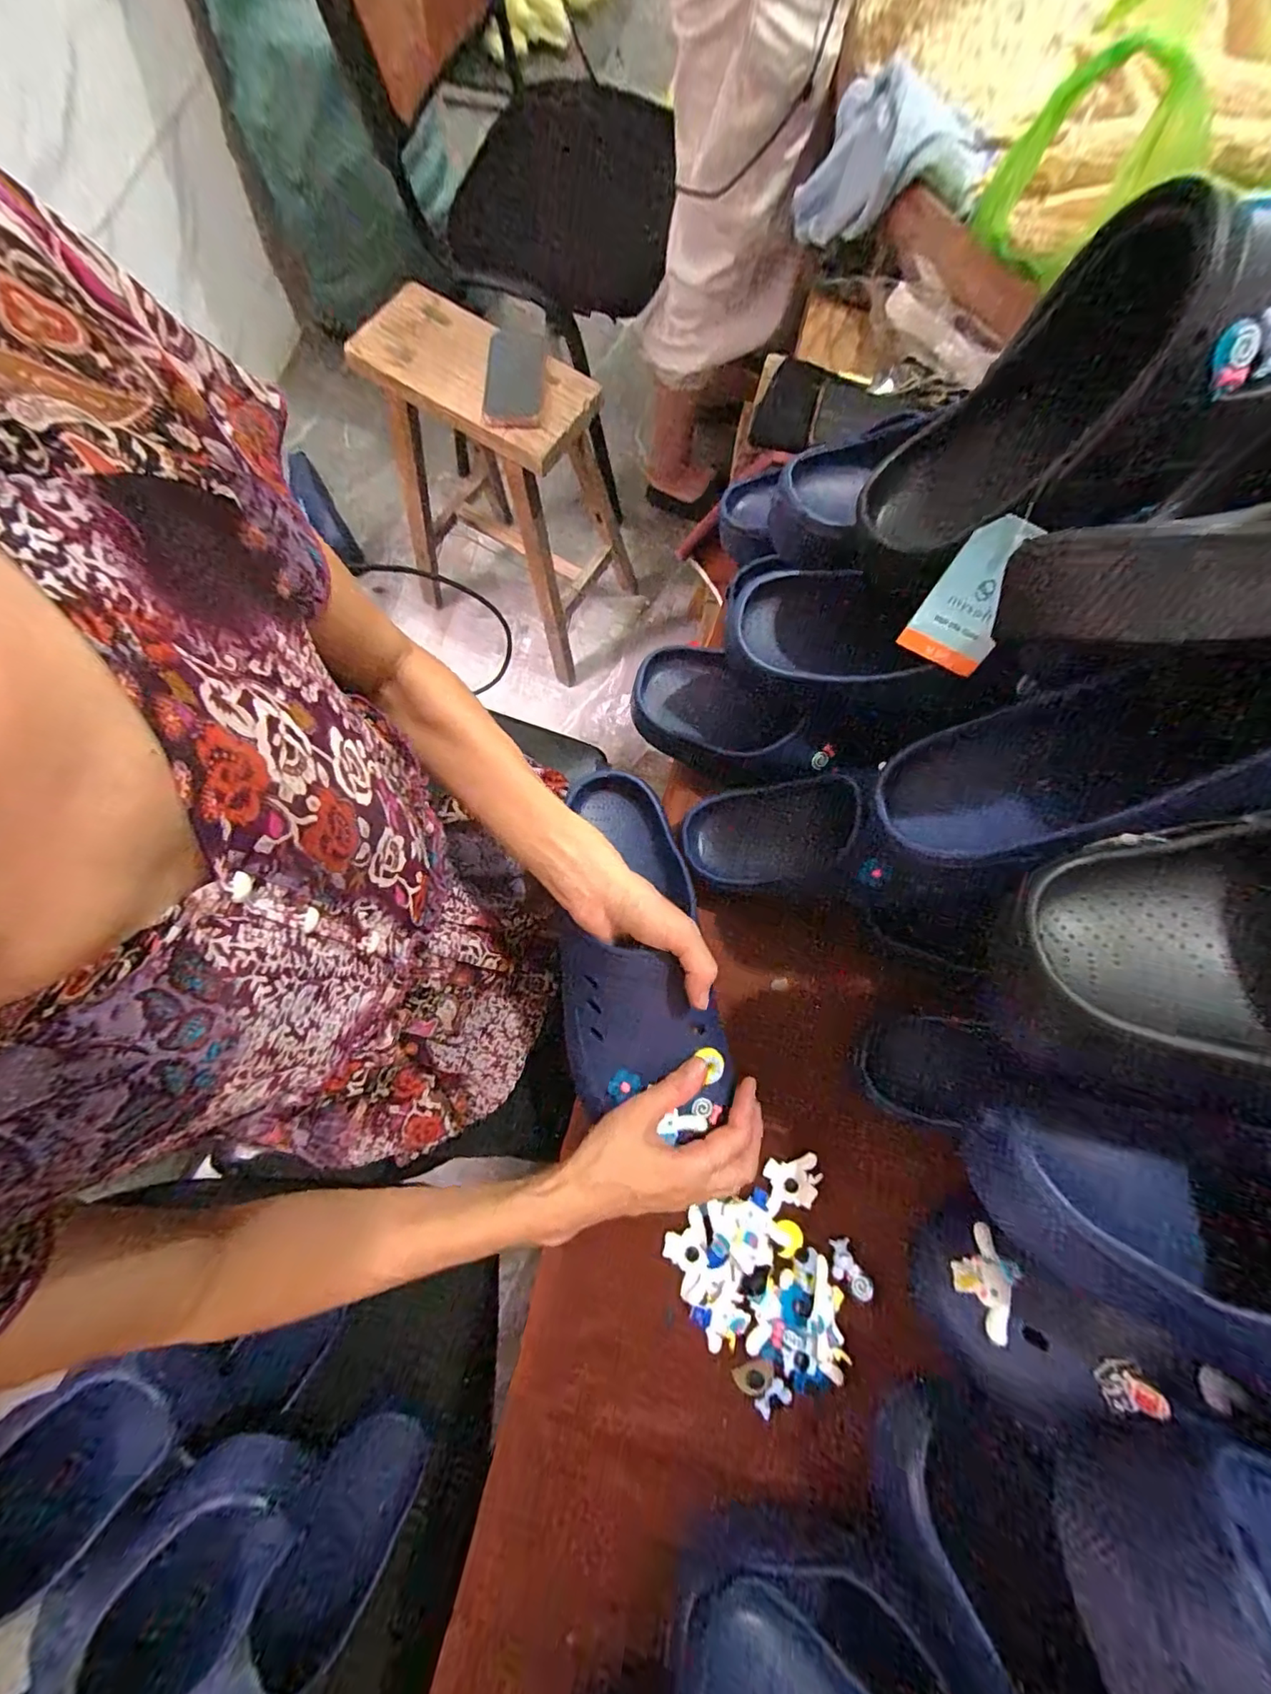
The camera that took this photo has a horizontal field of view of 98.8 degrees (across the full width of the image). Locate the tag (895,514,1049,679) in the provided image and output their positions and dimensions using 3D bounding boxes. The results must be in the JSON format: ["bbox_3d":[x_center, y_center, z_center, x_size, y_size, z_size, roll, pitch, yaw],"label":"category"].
[{"bbox_3d":[0.196,-0.143,0.314,0.048,0.079,0.005,28,46,4],"label":"tag"}]

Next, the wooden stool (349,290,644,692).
[{"bbox_3d":[-0.225,-0.630,0.989,0.360,0.461,0.286,31,79,7],"label":"wooden stool"}]

